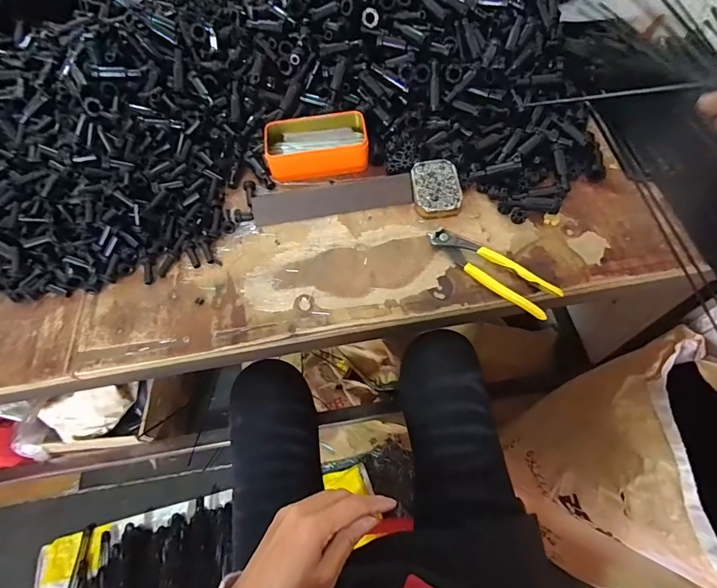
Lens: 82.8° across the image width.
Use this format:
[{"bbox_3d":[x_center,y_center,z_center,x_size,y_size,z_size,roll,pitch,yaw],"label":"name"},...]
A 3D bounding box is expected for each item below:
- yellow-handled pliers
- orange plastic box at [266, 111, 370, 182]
[{"bbox_3d":[0.162,-0.031,0.502,0.168,0.015,0.046,37,72,18],"label":"yellow-handled pliers"},{"bbox_3d":[-0.060,-0.215,0.592,0.145,0.040,0.082,-7,64,0],"label":"orange plastic box"}]

